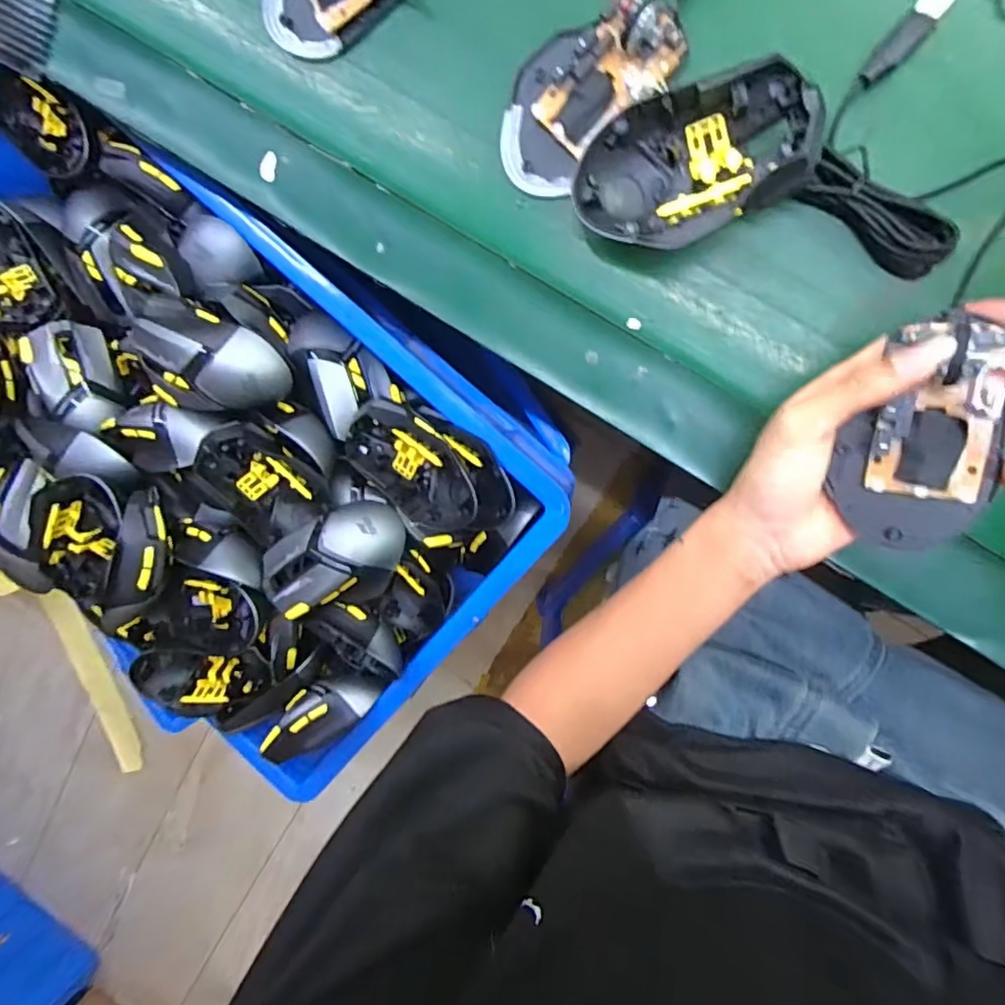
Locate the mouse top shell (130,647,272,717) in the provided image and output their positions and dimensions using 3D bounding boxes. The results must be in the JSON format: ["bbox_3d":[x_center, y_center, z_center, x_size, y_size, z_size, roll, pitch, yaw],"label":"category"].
[{"bbox_3d":[-0.271,0.164,0.523,0.117,0.030,0.063,-2,95,7],"label":"mouse top shell"}]

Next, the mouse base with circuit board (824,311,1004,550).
[{"bbox_3d":[0.195,-0.026,0.267,0.062,0.023,0.101,11,107,29],"label":"mouse base with circuit board"}]

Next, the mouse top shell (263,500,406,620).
[{"bbox_3d":[-0.132,0.049,0.449,0.116,0.044,0.073,-32,91,9],"label":"mouse top shell"}]

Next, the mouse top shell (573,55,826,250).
[{"bbox_3d":[0.098,-0.173,0.301,0.112,0.049,0.072,-10,94,8],"label":"mouse top shell"}]

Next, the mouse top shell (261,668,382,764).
[{"bbox_3d":[-0.159,0.185,0.506,0.105,0.035,0.047,-34,91,-12],"label":"mouse top shell"}]

